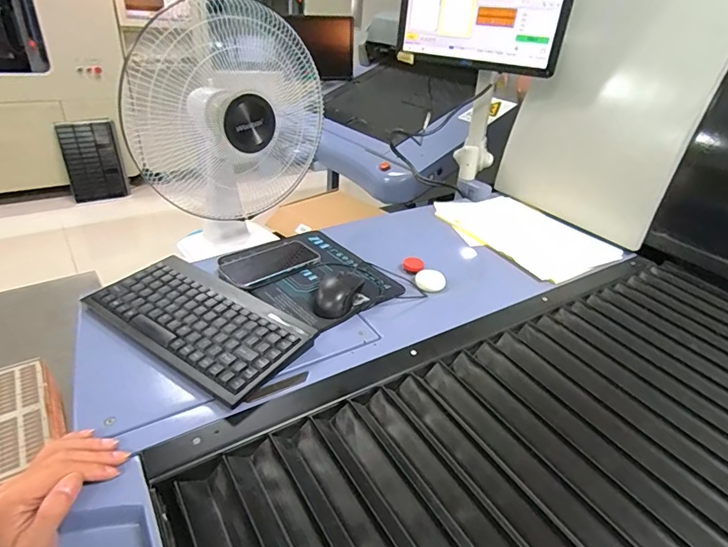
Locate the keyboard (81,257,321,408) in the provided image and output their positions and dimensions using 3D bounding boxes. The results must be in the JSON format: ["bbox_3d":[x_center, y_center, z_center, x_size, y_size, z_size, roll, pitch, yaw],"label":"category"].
[{"bbox_3d":[-0.219,0.063,0.579,0.289,0.034,0.149,22,36,27],"label":"keyboard"}]

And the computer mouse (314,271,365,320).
[{"bbox_3d":[-0.039,0.026,0.654,0.061,0.035,0.100,20,35,24],"label":"computer mouse"}]

